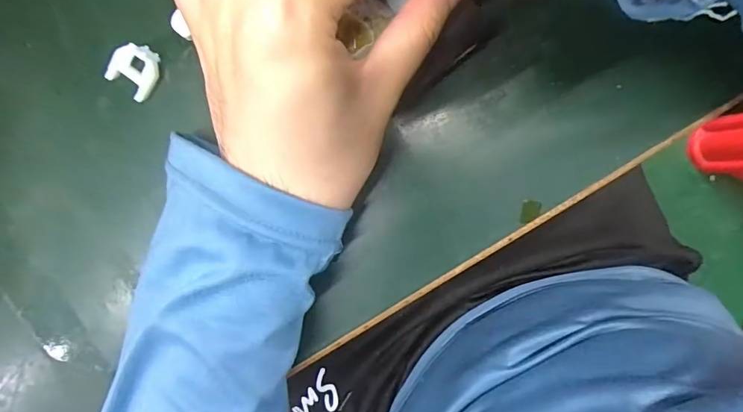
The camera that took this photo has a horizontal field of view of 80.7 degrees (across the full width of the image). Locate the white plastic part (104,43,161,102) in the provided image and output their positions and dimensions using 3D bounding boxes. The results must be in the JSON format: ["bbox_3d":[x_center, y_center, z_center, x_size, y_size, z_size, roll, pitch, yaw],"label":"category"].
[{"bbox_3d":[-0.116,-0.067,0.215,0.021,0.010,0.024,38,94,-2],"label":"white plastic part"}]

